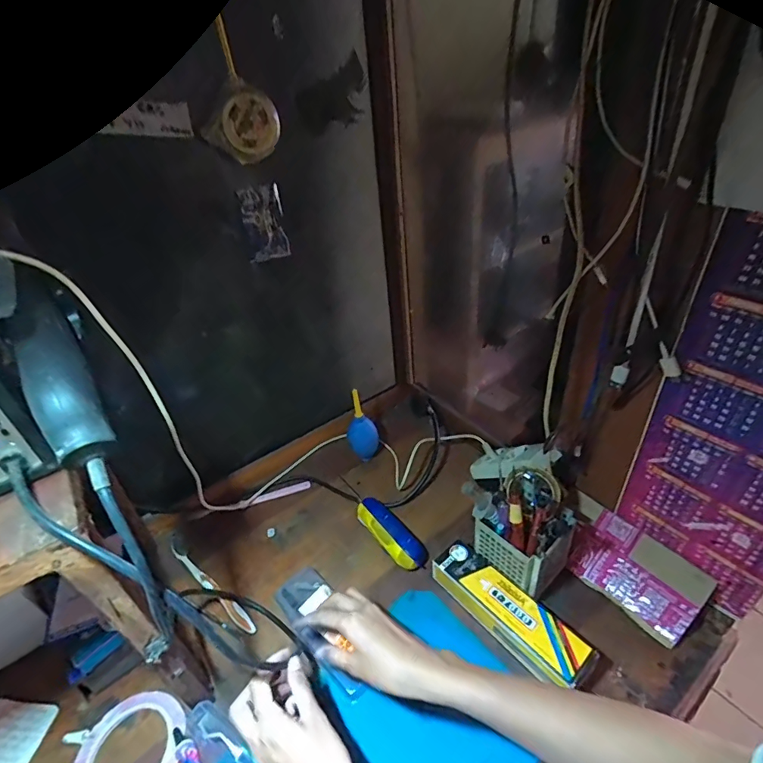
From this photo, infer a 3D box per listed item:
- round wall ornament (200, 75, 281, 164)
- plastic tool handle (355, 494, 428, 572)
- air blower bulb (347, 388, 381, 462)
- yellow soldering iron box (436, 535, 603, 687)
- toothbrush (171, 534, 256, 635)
[{"bbox_3d":[-0.145,-0.269,0.452,0.075,0.069,0.015,-12,37,-8],"label":"round wall ornament"},{"bbox_3d":[0.013,0.202,0.587,0.049,0.037,0.121,-27,41,-27],"label":"plastic tool handle"},{"bbox_3d":[-0.031,0.071,0.692,0.051,0.129,0.044,-8,36,-4],"label":"air blower bulb"},{"bbox_3d":[0.140,0.261,0.495,0.050,0.046,0.181,-28,42,-29],"label":"yellow soldering iron box"},{"bbox_3d":[-0.226,0.262,0.571,0.194,0.016,0.018,25,45,35],"label":"toothbrush"}]

